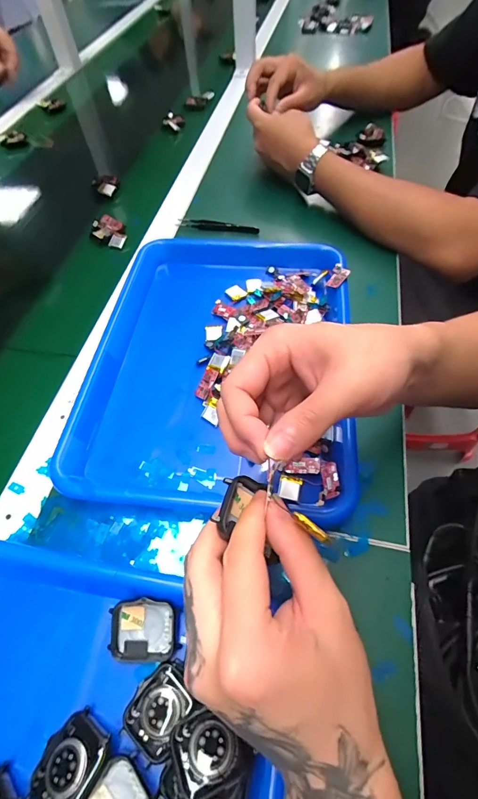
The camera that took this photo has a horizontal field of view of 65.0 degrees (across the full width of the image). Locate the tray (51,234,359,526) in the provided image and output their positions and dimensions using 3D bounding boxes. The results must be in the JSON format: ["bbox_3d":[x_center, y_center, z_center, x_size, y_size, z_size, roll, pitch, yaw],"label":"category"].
[{"bbox_3d":[-0.014,-0.048,0.383,0.246,0.034,0.322,5,58,6],"label":"tray"}]

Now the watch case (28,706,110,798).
[{"bbox_3d":[-0.099,0.214,0.220,0.036,0.017,0.043,28,63,19],"label":"watch case"}]

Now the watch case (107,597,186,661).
[{"bbox_3d":[-0.064,0.157,0.256,0.047,0.017,0.035,-2,57,1],"label":"watch case"}]

